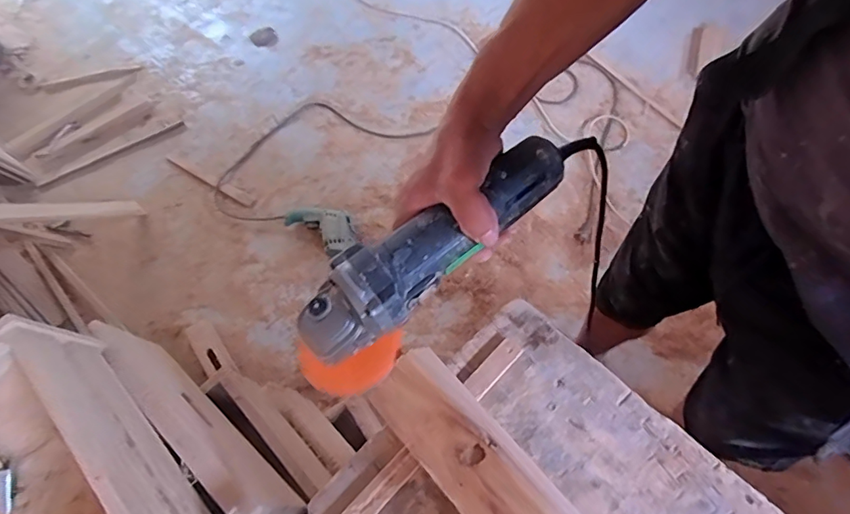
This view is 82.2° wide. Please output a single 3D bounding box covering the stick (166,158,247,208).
[{"bbox_3d":[-0.692,-0.236,1.537,0.344,0.013,0.014,28,70,18],"label":"stick"}]

